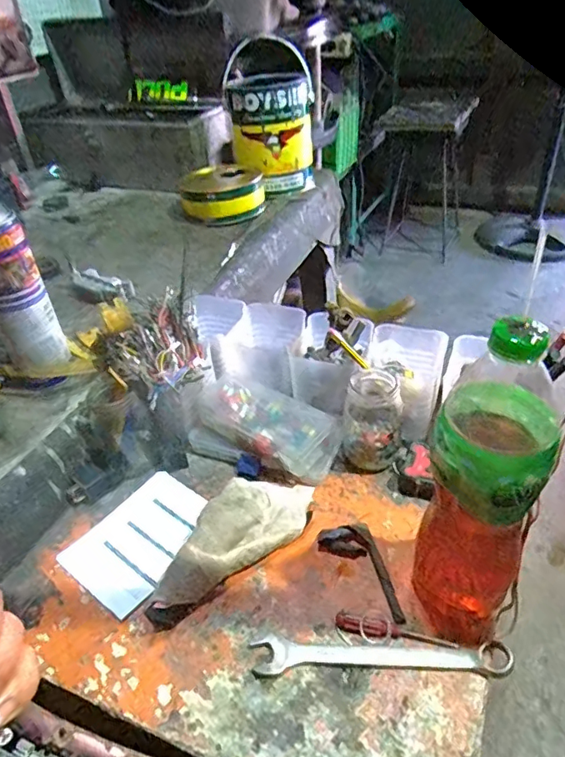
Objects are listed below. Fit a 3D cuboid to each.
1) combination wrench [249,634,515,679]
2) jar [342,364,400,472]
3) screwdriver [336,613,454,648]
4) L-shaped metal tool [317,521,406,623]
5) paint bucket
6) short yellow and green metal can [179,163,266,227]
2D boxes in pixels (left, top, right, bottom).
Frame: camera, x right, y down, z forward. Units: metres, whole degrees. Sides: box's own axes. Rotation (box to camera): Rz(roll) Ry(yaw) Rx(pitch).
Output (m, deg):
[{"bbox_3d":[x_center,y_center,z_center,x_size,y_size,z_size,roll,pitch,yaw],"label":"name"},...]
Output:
[{"bbox_3d":[0.077,0.225,0.420,0.202,0.010,0.030,0,39,5],"label":"combination wrench"},{"bbox_3d":[0.099,0.042,0.566,0.059,0.097,0.064,-3,39,2],"label":"jar"},{"bbox_3d":[0.090,0.211,0.434,0.093,0.012,0.014,8,41,15],"label":"screwdriver"},{"bbox_3d":[0.083,0.171,0.481,0.047,0.012,0.105,-28,44,-26],"label":"L-shaped metal tool"},{"bbox_3d":[-0.025,-0.517,1.050,0.171,0.243,0.183,-4,39,0],"label":"paint bucket"},{"bbox_3d":[-0.119,-0.361,1.038,0.162,0.074,0.159,-10,39,-7],"label":"short yellow and green metal can"}]

